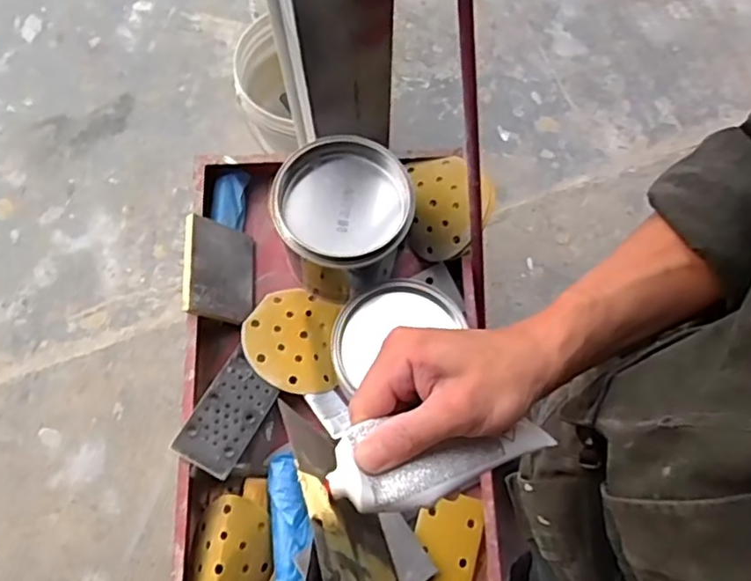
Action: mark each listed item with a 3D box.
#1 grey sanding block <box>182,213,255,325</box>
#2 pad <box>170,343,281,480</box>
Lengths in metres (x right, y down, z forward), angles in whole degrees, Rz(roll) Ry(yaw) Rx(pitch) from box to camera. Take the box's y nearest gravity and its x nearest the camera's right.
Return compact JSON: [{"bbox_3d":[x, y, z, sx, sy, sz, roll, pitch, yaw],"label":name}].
[{"bbox_3d":[-0.190,-0.025,0.770,0.017,0.104,0.121,-14,66,38],"label":"grey sanding block"},{"bbox_3d":[-0.164,0.138,0.710,0.070,0.005,0.131,30,57,-1],"label":"pad"}]

